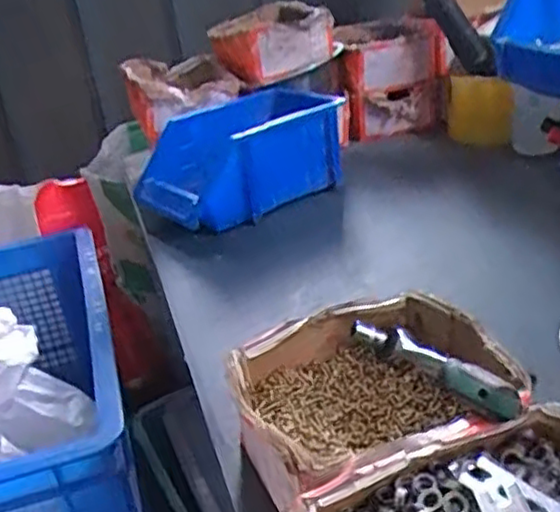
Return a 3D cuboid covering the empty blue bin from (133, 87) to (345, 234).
[{"bbox_3d":[-0.065,-0.128,0.910,0.255,0.117,0.169,-22,30,-26],"label":"empty blue bin"}]

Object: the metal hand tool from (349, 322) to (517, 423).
[{"bbox_3d":[0.093,0.067,0.431,0.032,0.025,0.145,-16,13,-17],"label":"metal hand tool"}]

